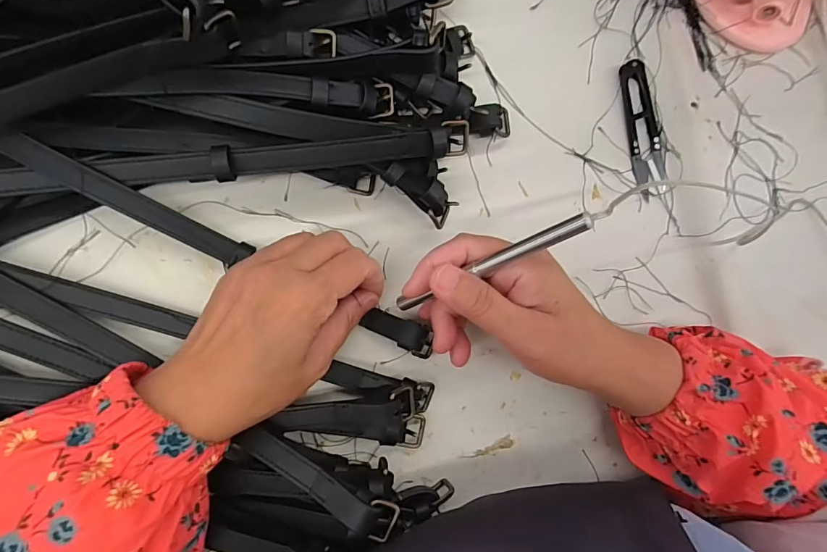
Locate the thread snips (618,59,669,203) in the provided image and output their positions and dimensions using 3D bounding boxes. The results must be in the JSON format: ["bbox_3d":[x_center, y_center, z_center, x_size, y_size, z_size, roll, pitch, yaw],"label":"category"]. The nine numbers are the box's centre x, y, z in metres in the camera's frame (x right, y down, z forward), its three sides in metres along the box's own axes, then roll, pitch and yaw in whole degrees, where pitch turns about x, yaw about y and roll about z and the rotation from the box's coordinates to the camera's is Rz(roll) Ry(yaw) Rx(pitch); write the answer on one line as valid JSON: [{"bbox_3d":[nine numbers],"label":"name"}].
[{"bbox_3d":[0.171,-0.109,0.323,0.023,0.010,0.099,-15,90,-10],"label":"thread snips"}]

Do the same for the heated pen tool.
[{"bbox_3d":[0.034,-0.004,0.242,0.008,0.148,0.009,-30,94,-53],"label":"heated pen tool"}]

